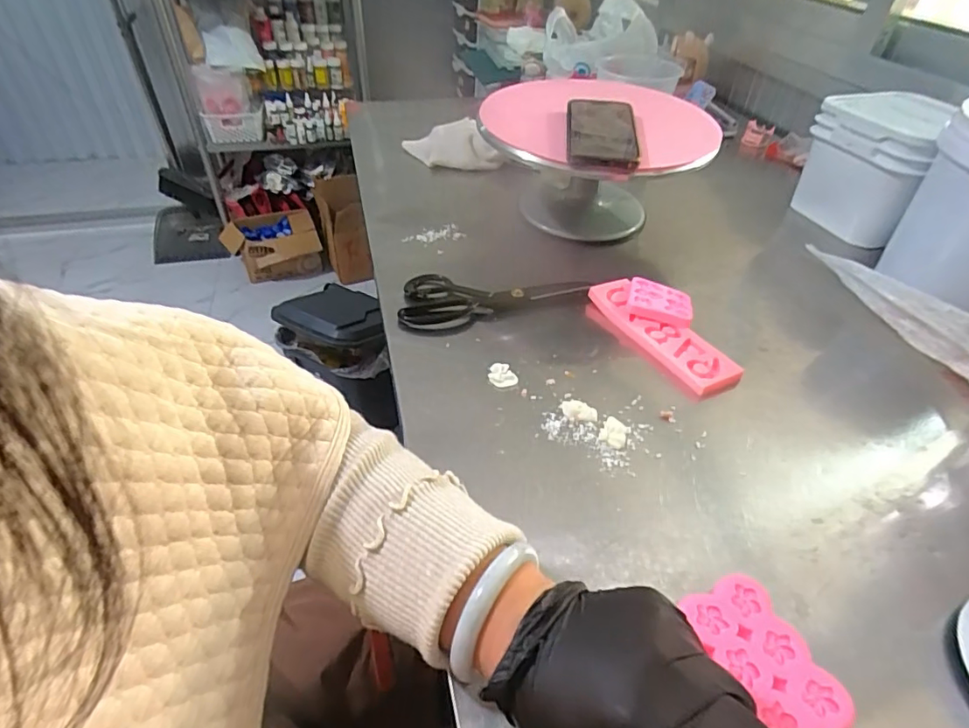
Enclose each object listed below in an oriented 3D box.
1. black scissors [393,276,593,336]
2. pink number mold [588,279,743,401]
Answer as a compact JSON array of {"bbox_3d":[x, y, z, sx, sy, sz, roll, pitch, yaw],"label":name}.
[{"bbox_3d":[0.012,-0.075,0.594,0.207,0.013,0.080,-4,43,-8],"label":"black scissors"},{"bbox_3d":[0.175,-0.032,0.548,0.054,0.018,0.175,-20,47,-23],"label":"pink number mold"}]

